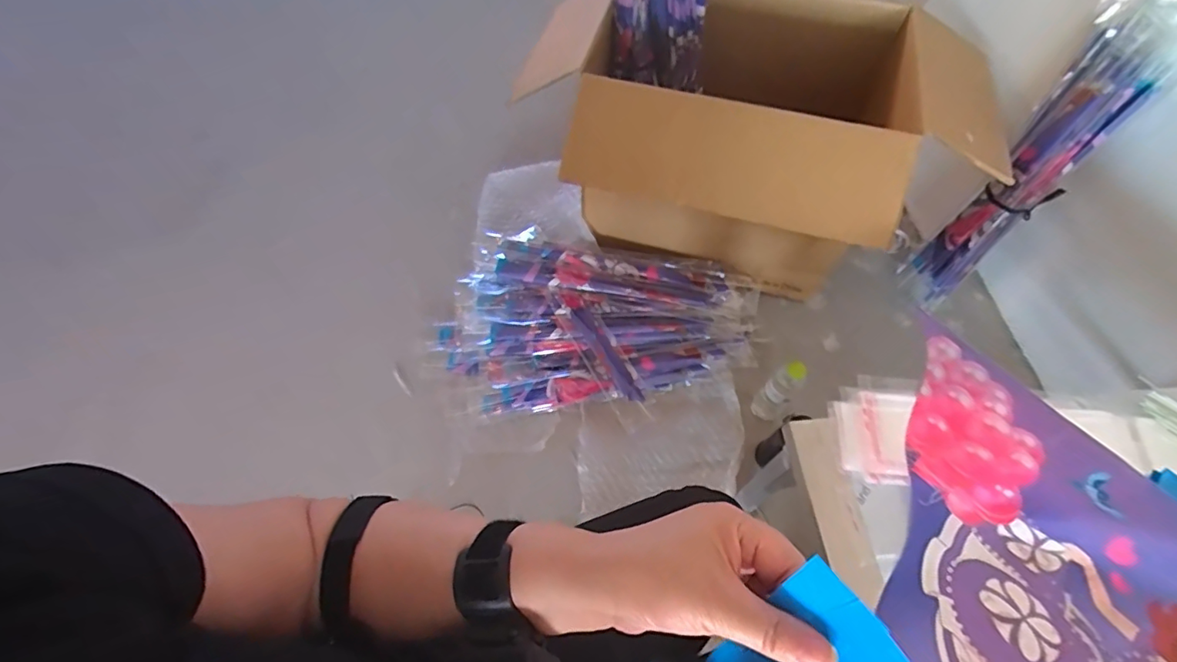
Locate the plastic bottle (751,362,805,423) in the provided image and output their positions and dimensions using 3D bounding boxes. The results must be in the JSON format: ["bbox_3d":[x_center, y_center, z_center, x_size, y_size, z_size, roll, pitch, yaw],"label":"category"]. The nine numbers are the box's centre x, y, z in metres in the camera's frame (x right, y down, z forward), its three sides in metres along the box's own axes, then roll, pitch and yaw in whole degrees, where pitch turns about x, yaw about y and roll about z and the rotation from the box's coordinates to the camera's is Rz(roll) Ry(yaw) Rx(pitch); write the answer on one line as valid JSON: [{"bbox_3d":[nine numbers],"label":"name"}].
[{"bbox_3d":[0.390,0.123,1.076,0.057,0.196,0.073,39,68,20],"label":"plastic bottle"}]

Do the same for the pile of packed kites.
[{"bbox_3d":[0.014,-0.004,1.218,0.719,0.082,0.457,11,62,7],"label":"pile of packed kites"}]

